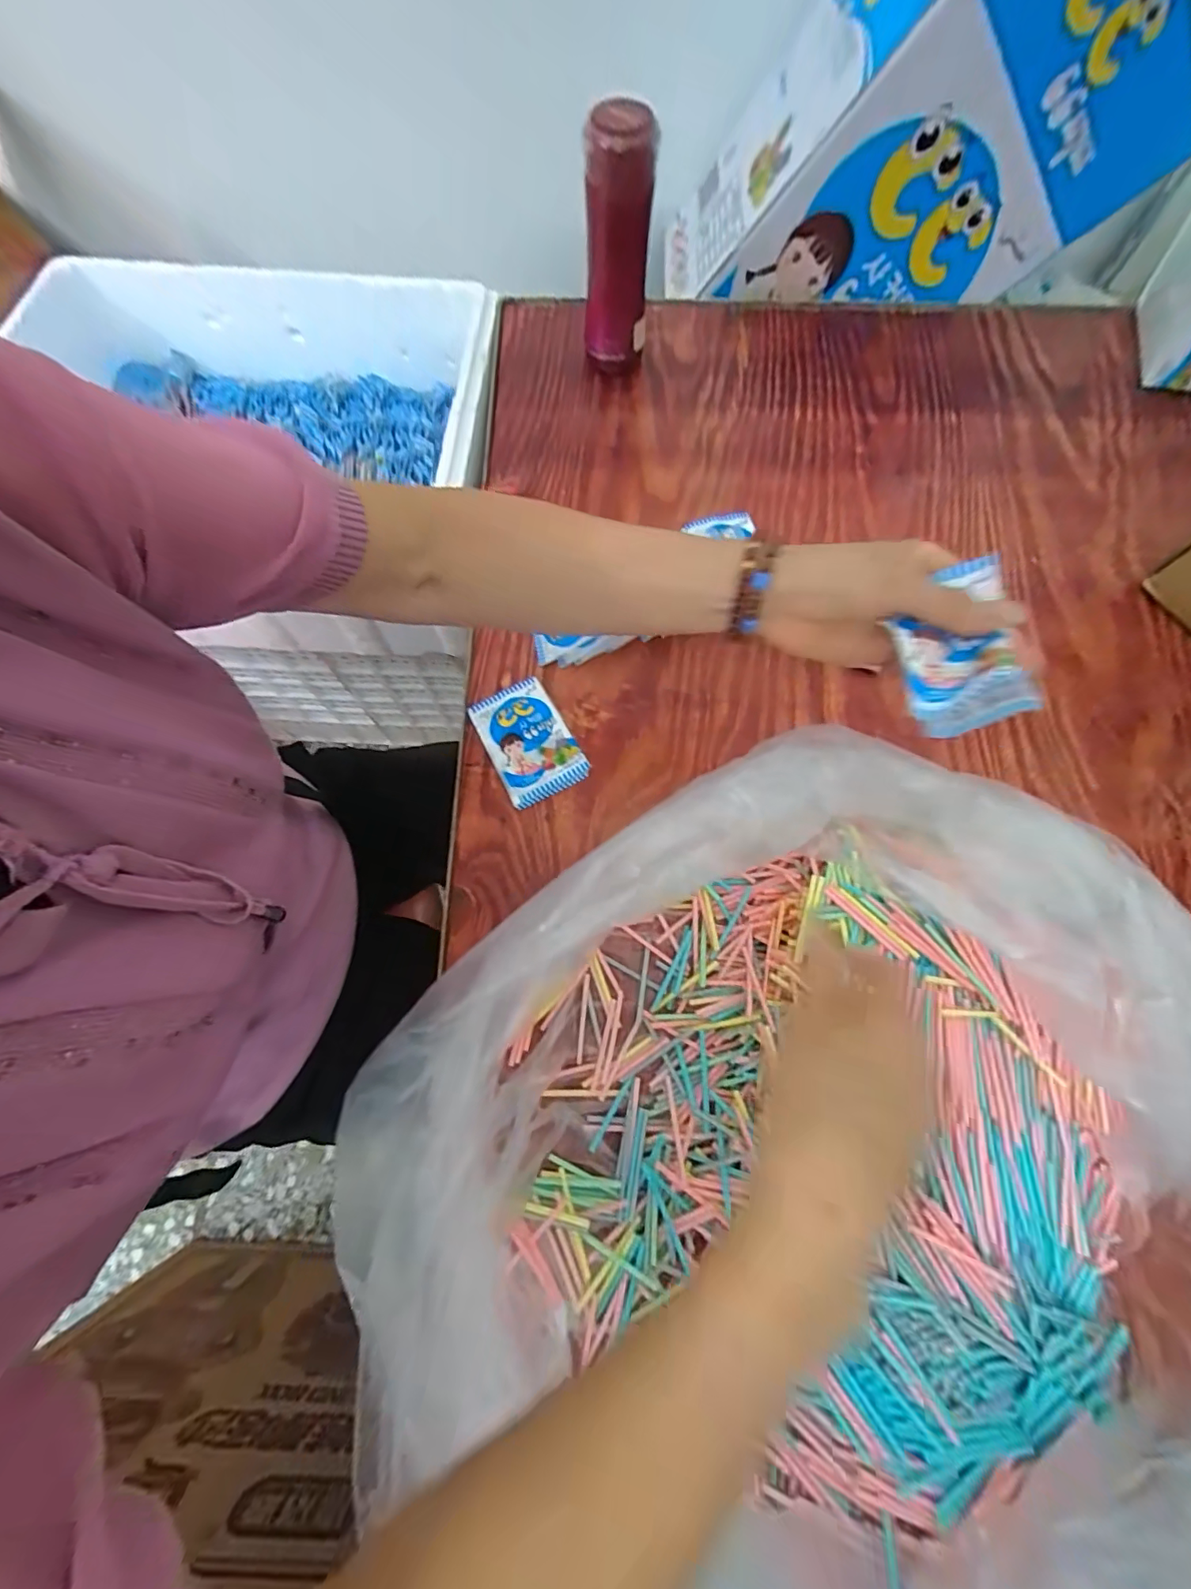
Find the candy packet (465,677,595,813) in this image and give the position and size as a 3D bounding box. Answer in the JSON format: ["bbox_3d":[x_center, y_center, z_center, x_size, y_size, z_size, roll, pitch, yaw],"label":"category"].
[{"bbox_3d":[-0.060,-0.048,0.444,0.071,0.010,0.109,-26,73,-10],"label":"candy packet"}]

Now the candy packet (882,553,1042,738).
[{"bbox_3d":[0.180,-0.079,0.245,0.049,0.036,0.097,17,67,4],"label":"candy packet"}]

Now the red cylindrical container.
[{"bbox_3d":[0.023,-0.555,0.514,0.067,0.180,0.083,3,71,-1],"label":"red cylindrical container"}]

